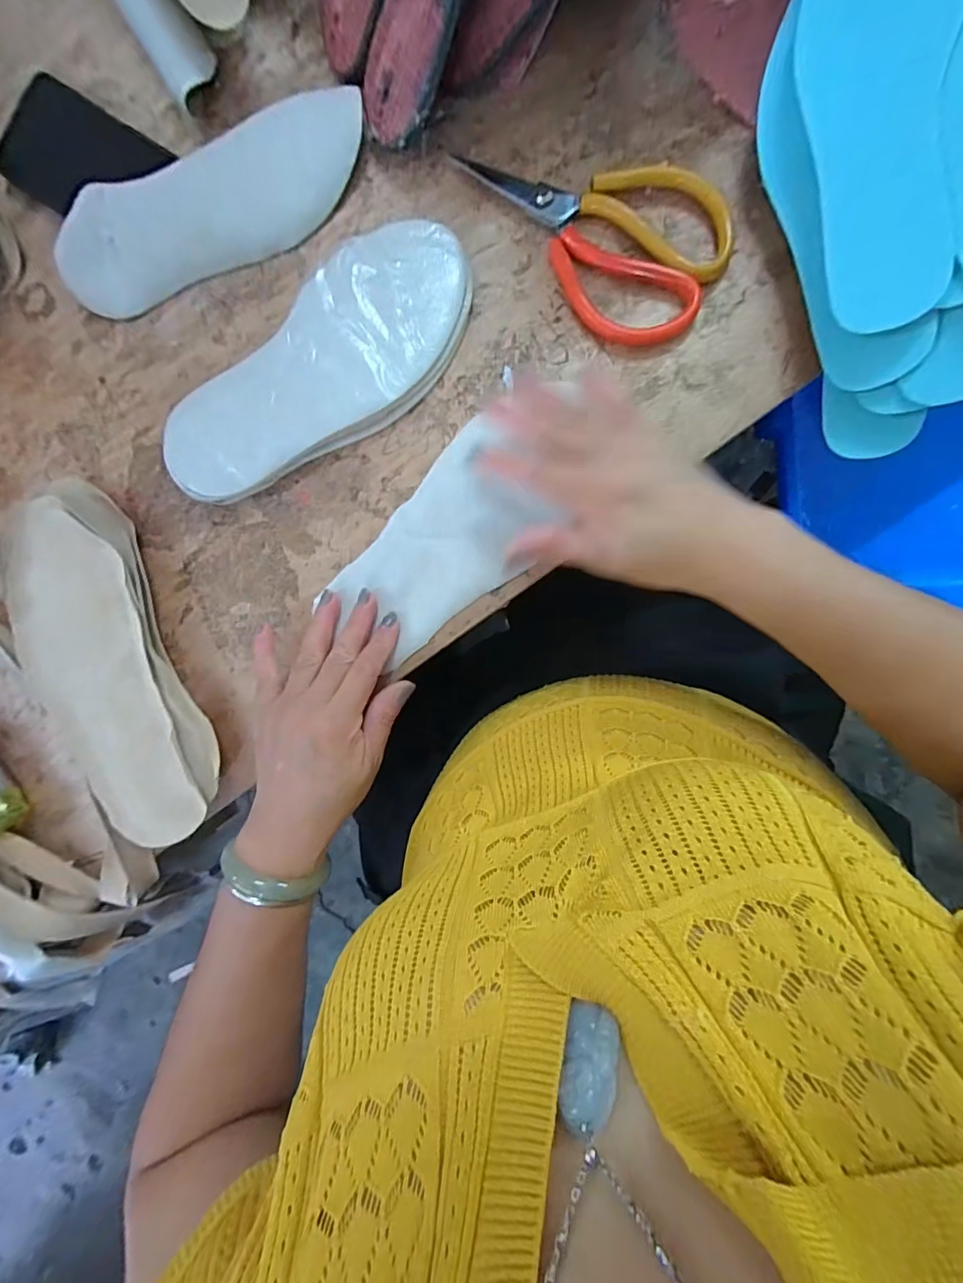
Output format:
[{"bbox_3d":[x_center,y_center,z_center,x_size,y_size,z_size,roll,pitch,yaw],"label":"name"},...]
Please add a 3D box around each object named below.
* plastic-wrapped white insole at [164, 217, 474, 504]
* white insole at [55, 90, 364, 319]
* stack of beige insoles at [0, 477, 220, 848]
[{"bbox_3d":[-0.112,-0.184,0.336,0.241,0.026,0.099,-36,87,6],"label":"plastic-wrapped white insole"},{"bbox_3d":[-0.190,-0.307,0.344,0.229,0.020,0.079,-18,89,7],"label":"white insole"},{"bbox_3d":[-0.268,0.016,0.353,0.104,0.029,0.260,-24,88,7],"label":"stack of beige insoles"}]

